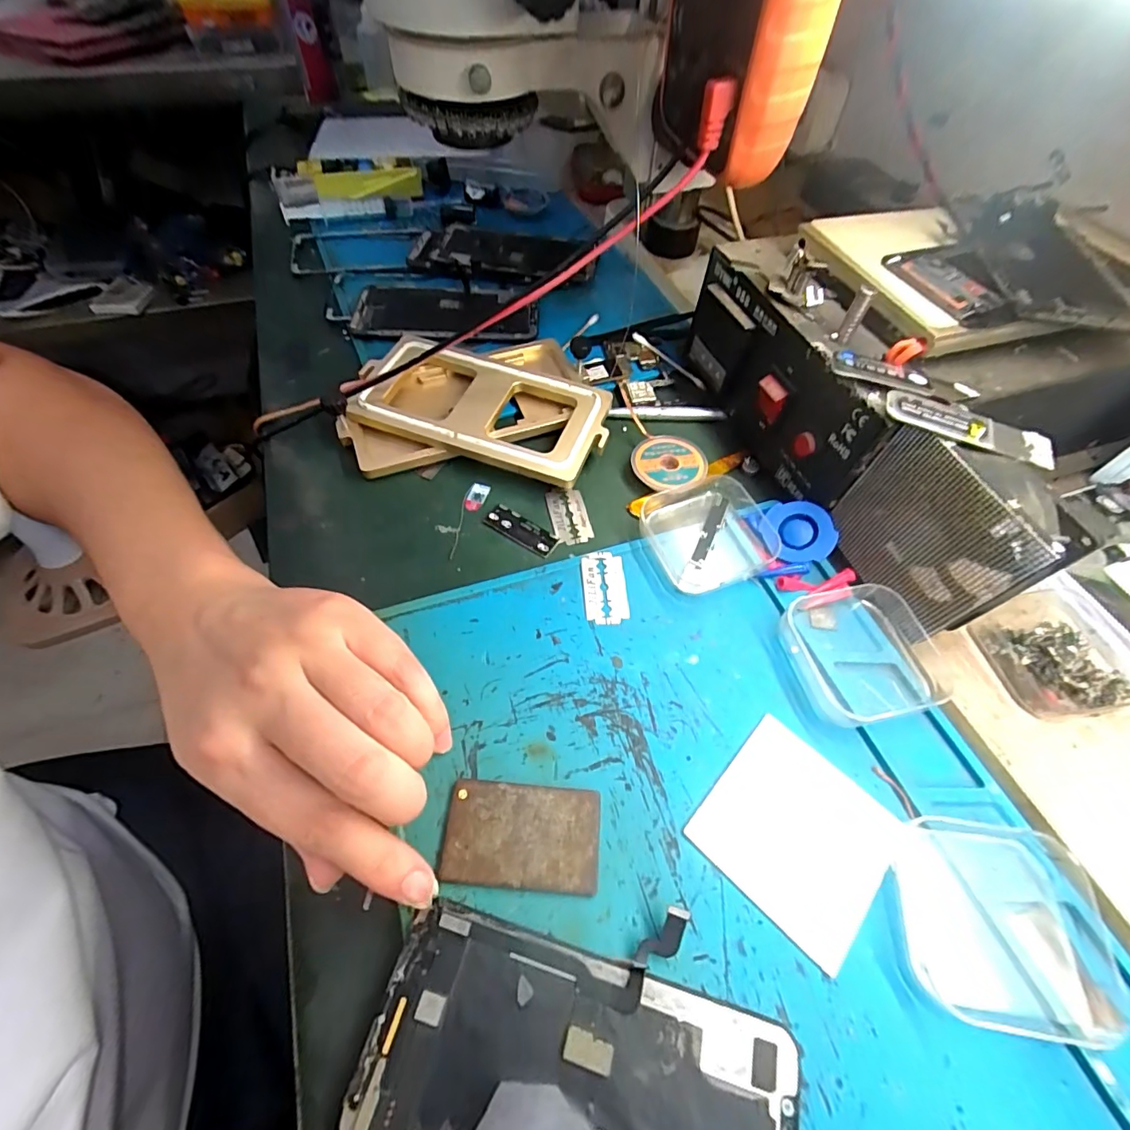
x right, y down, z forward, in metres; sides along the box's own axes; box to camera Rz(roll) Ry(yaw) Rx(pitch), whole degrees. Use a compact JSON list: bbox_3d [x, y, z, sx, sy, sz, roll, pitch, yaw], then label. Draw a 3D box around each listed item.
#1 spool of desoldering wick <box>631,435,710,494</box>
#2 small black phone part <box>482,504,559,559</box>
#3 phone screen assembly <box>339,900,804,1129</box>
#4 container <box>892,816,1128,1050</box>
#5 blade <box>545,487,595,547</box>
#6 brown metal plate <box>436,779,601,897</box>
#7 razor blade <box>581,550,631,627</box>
[{"bbox_3d":[0.064,-0.062,0.310,0.045,0.012,0.041,1,57,-2],"label":"spool of desoldering wick"},{"bbox_3d":[-0.024,-0.021,0.288,0.046,0.004,0.017,31,61,17],"label":"small black phone part"},{"bbox_3d":[0.007,0.162,0.163,0.139,0.004,0.076,15,57,6],"label":"phone screen assembly"},{"bbox_3d":[0.162,0.133,0.185,0.067,0.017,0.064,8,57,3],"label":"container"},{"bbox_3d":[0.002,-0.029,0.295,0.022,0.004,0.039,-9,61,-8],"label":"blade"},{"bbox_3d":[-0.017,0.108,0.200,0.061,0.004,0.037,4,57,0],"label":"brown metal plate"},{"bbox_3d":[0.021,0.012,0.266,0.023,0.004,0.042,-3,57,-4],"label":"razor blade"}]

